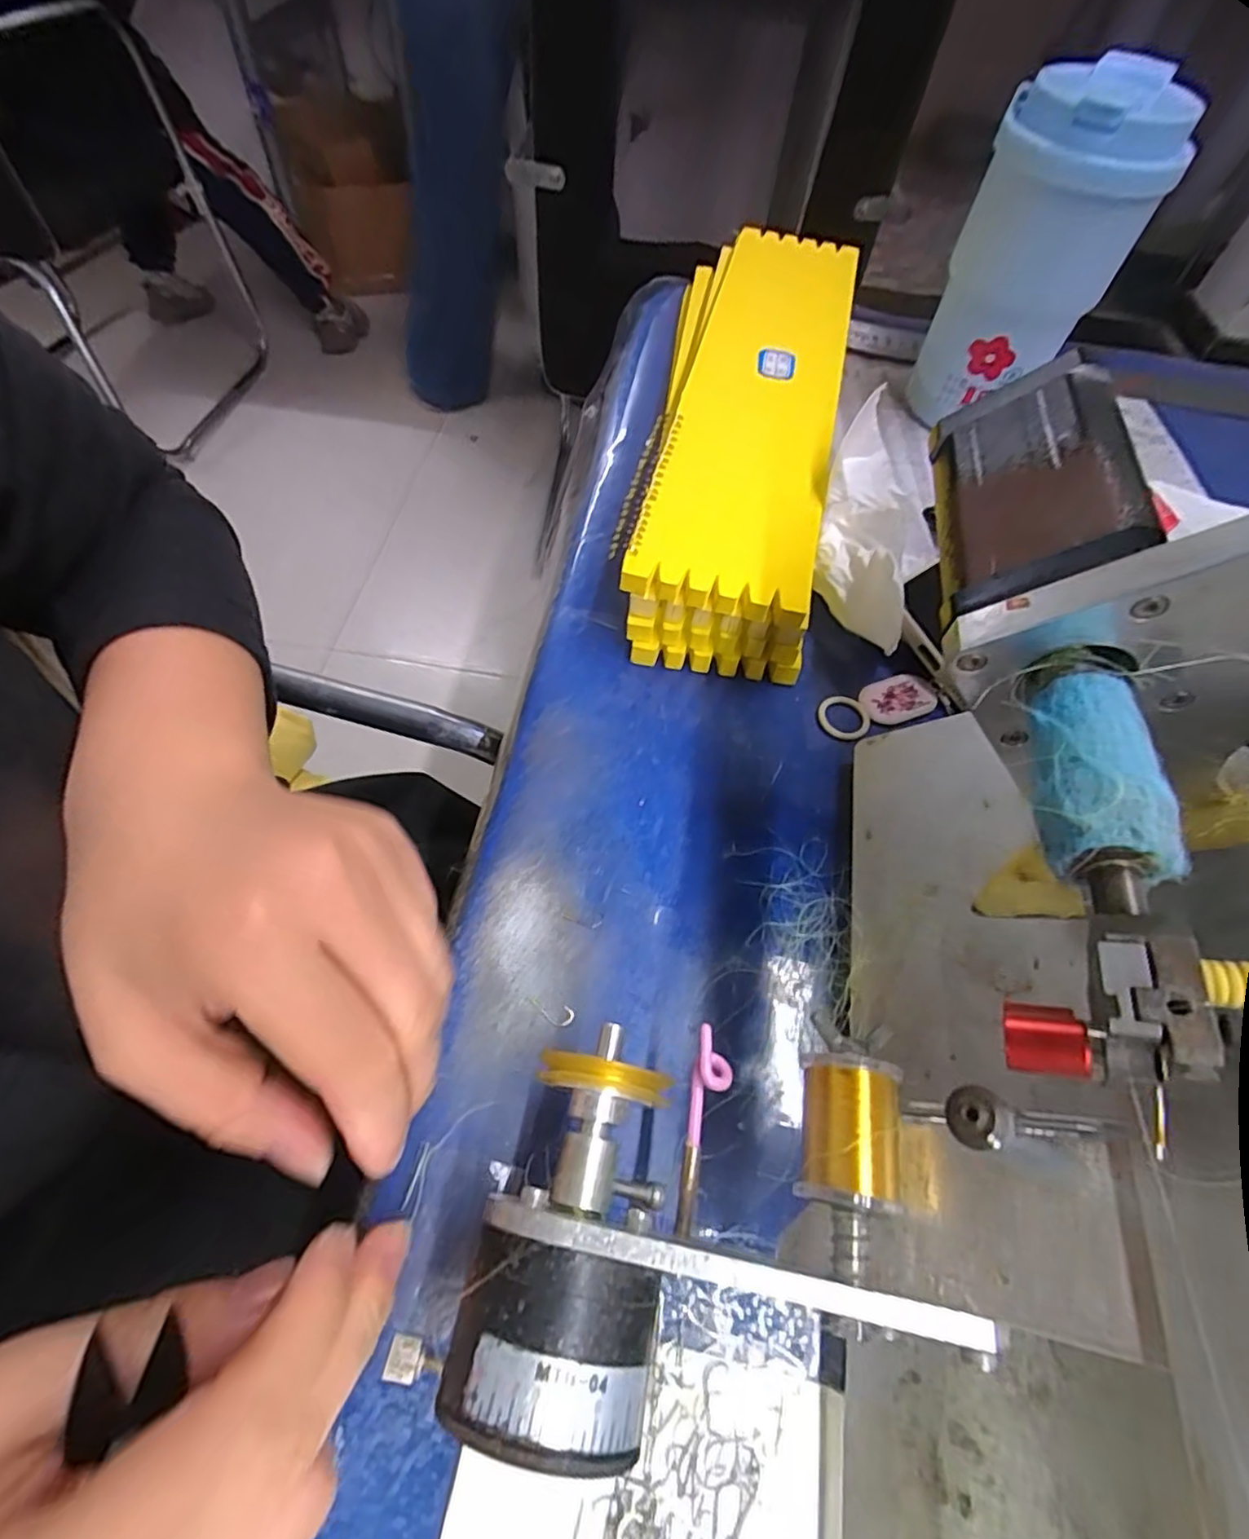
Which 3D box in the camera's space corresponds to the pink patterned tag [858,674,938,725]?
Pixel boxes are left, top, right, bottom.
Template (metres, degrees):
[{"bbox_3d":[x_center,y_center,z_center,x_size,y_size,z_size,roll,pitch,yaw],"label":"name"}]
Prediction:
[{"bbox_3d":[0.131,-0.034,0.309,0.036,0.004,0.024,-20,62,-15],"label":"pink patterned tag"}]

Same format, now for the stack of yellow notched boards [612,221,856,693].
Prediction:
[{"bbox_3d":[0.066,-0.203,0.376,0.099,0.056,0.339,12,59,4],"label":"stack of yellow notched boards"}]

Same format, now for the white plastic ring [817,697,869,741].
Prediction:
[{"bbox_3d":[0.102,-0.025,0.303,0.024,0.004,0.023,2,59,-3],"label":"white plastic ring"}]

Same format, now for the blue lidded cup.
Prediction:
[{"bbox_3d":[0.227,-0.279,0.367,0.084,0.153,0.080,27,61,12],"label":"blue lidded cup"}]

